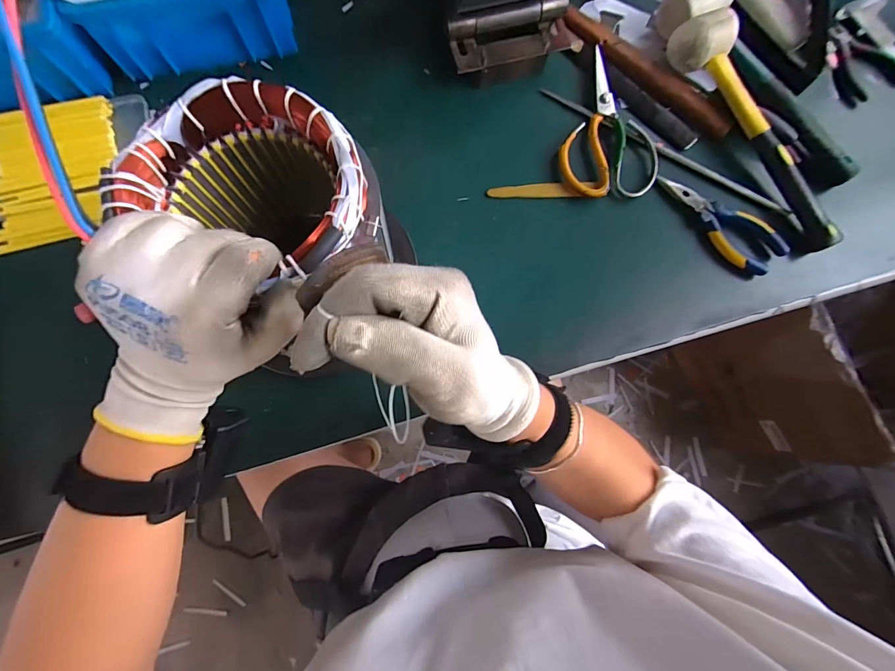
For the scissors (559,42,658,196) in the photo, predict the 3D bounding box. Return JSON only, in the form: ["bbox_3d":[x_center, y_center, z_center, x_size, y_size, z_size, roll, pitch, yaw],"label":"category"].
[{"bbox_3d":[0.175,-0.240,0.430,0.106,0.009,0.180,-3,80,-3],"label":"scissors"}]

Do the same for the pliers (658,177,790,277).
[{"bbox_3d":[0.300,-0.128,0.419,0.055,0.025,0.145,-36,83,-8],"label":"pliers"}]

